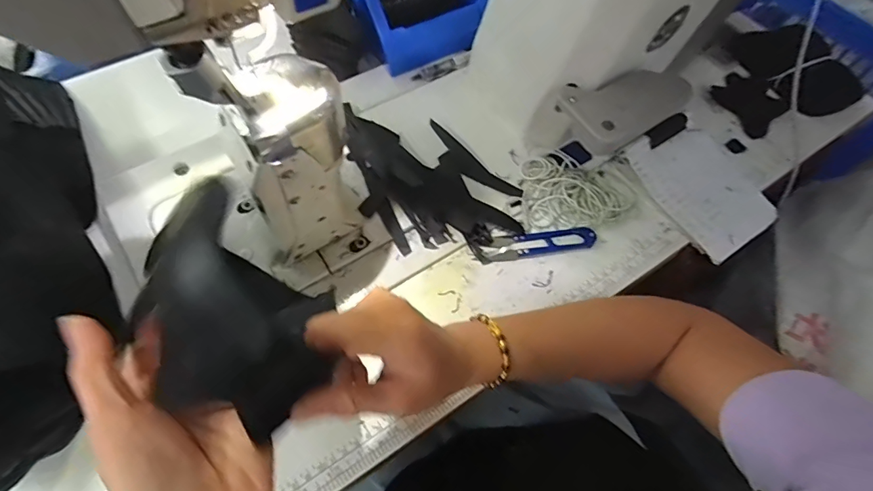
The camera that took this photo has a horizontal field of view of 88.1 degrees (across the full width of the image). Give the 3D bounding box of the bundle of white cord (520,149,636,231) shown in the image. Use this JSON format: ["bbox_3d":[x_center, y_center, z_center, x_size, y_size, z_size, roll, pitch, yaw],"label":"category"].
[{"bbox_3d":[0.144,-0.061,0.462,0.111,0.018,0.087,-3,62,-3],"label":"bundle of white cord"}]

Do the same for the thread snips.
[{"bbox_3d":[0.094,-0.003,0.436,0.116,0.009,0.025,-8,62,-5],"label":"thread snips"}]

